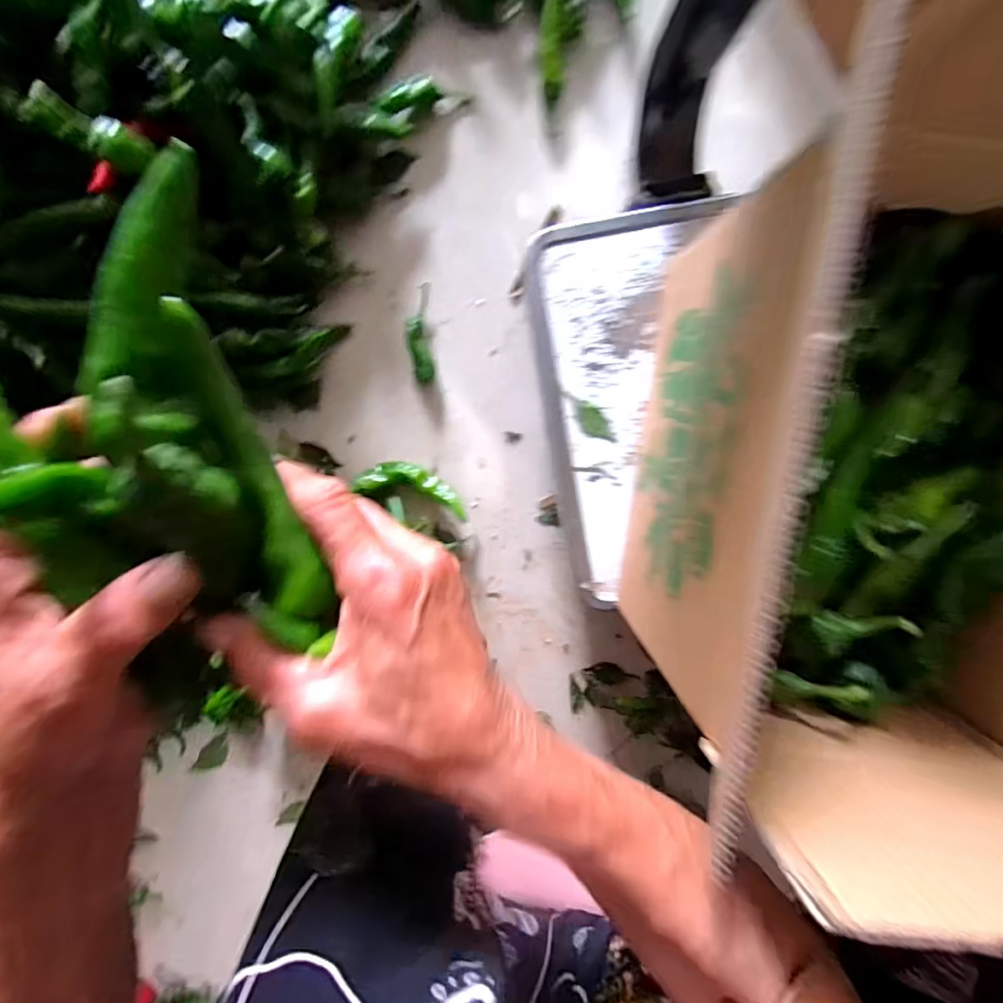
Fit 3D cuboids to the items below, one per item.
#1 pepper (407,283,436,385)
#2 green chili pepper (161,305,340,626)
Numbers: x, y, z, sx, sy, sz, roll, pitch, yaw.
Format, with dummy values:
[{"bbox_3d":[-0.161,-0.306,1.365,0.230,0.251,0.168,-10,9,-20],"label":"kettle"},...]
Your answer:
[{"bbox_3d":[-0.082,-0.171,0.519,0.024,0.017,0.094,-2,99,-2],"label":"pepper"},{"bbox_3d":[-0.088,-0.006,0.182,0.018,0.017,0.119,-16,109,0],"label":"green chili pepper"}]

